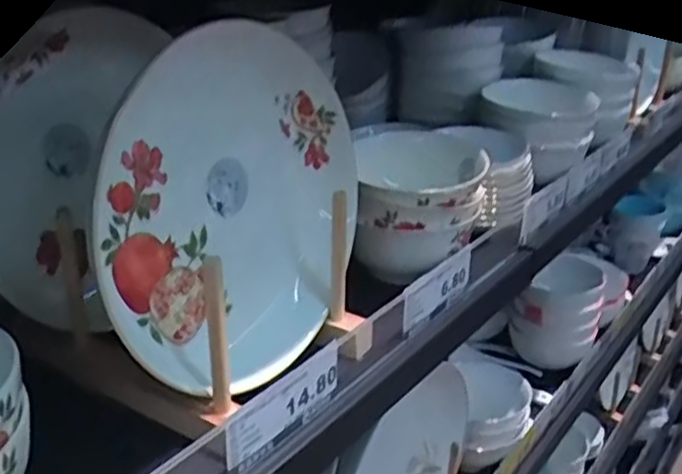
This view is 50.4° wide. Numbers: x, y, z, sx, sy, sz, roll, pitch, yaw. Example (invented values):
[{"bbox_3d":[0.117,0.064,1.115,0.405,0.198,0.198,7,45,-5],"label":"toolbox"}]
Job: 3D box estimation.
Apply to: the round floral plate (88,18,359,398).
[{"bbox_3d":[-0.058,-0.003,0.419,0.072,0.192,0.194,15,29,28],"label":"round floral plate"}]

